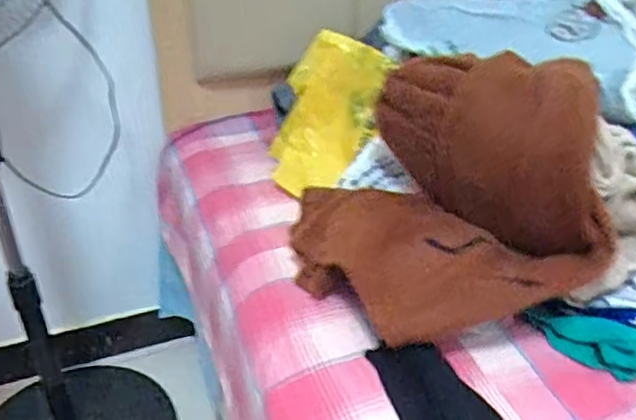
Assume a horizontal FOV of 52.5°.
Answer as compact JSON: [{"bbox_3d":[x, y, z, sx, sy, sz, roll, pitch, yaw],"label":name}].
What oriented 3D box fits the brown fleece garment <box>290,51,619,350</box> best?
[{"bbox_3d":[0.135,-0.025,0.725,0.311,0.228,0.311,1,32,2],"label":"brown fleece garment"}]

